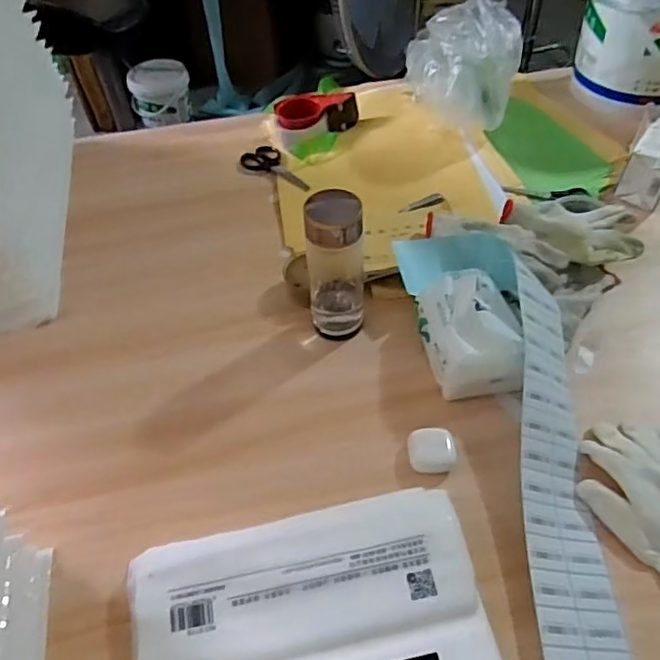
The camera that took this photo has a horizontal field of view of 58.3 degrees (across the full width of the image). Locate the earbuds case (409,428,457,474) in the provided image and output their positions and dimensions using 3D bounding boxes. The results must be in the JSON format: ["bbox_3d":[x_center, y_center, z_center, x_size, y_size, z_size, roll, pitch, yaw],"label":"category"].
[{"bbox_3d":[0.110,0.128,0.636,0.050,0.020,0.043,1,50,4],"label":"earbuds case"}]

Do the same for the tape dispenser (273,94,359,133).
[{"bbox_3d":[-0.024,-0.375,1.032,0.144,0.052,0.064,1,50,3],"label":"tape dispenser"}]

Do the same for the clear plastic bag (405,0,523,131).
[{"bbox_3d":[0.212,-0.429,0.974,0.151,0.179,0.152,-7,50,-3],"label":"clear plastic bag"}]

